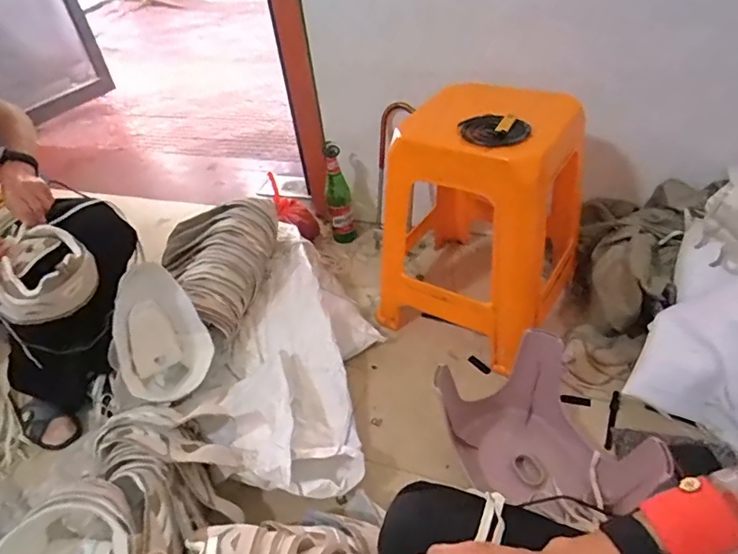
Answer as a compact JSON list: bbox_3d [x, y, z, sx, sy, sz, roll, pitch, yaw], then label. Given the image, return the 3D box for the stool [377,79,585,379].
[{"bbox_3d":[0.222,-0.106,1.015,0.334,0.474,0.304,27,51,33],"label":"stool"}]

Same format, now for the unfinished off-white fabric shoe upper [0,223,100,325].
[{"bbox_3d":[-0.575,0.004,0.849,0.185,0.115,0.128,-31,46,-25],"label":"unfinished off-white fabric shoe upper"}]

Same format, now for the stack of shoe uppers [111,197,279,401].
[{"bbox_3d":[-0.369,0.013,1.070,0.197,0.232,0.527,4,42,12],"label":"stack of shoe uppers"}]

